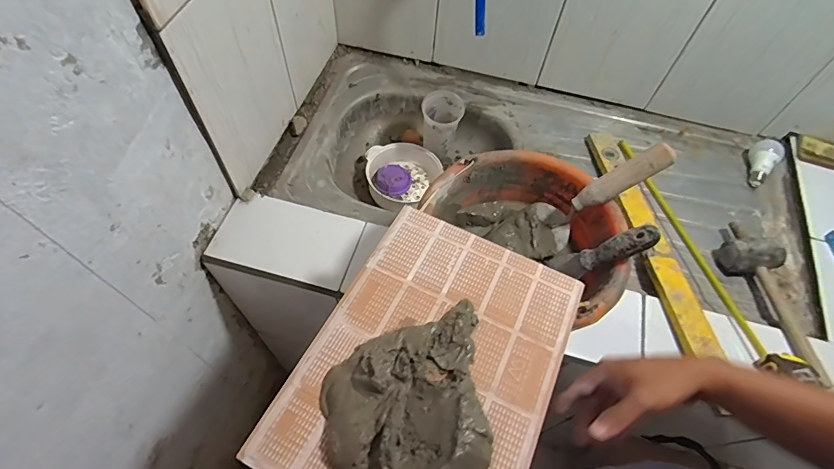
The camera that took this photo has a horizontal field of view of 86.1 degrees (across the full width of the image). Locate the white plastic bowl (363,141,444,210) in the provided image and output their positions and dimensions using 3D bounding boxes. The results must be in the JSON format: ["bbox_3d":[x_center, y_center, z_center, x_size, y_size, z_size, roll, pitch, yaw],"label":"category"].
[{"bbox_3d":[-0.036,-0.129,1.025,0.186,0.060,0.171,39,65,17],"label":"white plastic bowl"}]

